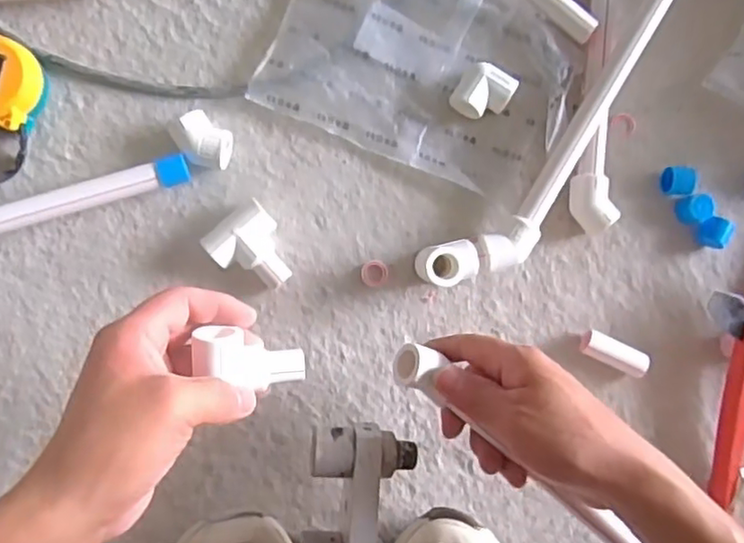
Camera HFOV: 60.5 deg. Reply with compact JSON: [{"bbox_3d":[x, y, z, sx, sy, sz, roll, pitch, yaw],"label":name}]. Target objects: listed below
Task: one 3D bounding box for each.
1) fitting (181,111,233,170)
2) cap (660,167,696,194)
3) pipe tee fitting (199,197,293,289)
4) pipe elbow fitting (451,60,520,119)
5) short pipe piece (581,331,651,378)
[{"bbox_3d":[-0.126,-0.101,0.490,0.036,0.032,0.040,9,87,-6],"label":"fitting"},{"bbox_3d":[0.251,-0.074,0.528,0.024,0.023,0.021,4,88,-4],"label":"cap"},{"bbox_3d":[-0.091,-0.016,0.494,0.052,0.031,0.064,-42,93,-6],"label":"pipe tee fitting"},{"bbox_3d":[0.088,-0.141,0.508,0.040,0.030,0.043,30,86,-4],"label":"pipe elbow fitting"},{"bbox_3d":[0.198,0.067,0.519,0.053,0.020,0.020,25,87,-4],"label":"short pipe piece"}]

